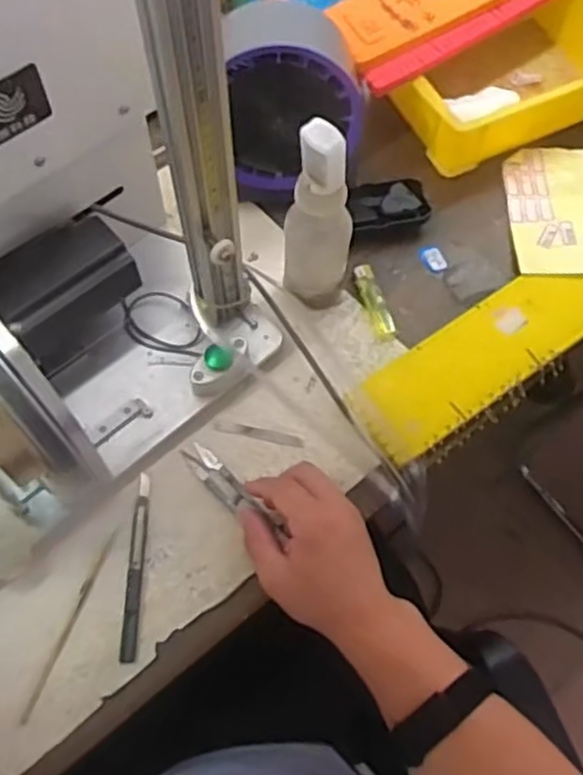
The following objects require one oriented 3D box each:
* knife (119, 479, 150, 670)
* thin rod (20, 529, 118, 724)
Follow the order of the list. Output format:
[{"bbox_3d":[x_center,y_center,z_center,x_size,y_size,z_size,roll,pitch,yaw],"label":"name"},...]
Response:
[{"bbox_3d":[-0.123,0.140,0.559,0.012,0.007,0.143,2,65,-1],"label":"knife"},{"bbox_3d":[-0.170,0.181,0.541,0.008,0.005,0.145,19,66,7],"label":"thin rod"}]

